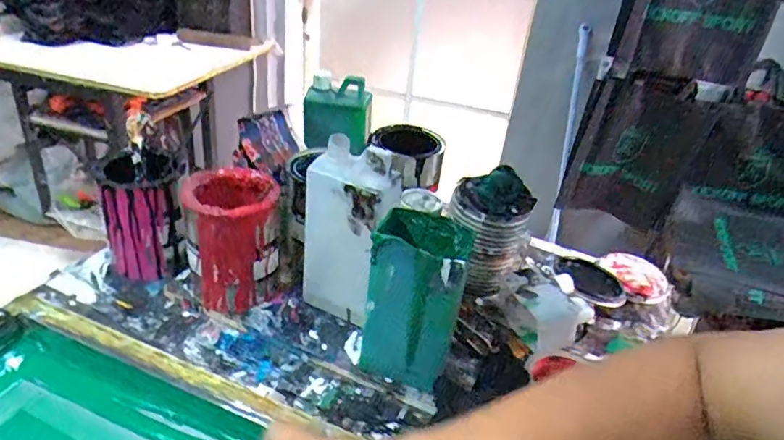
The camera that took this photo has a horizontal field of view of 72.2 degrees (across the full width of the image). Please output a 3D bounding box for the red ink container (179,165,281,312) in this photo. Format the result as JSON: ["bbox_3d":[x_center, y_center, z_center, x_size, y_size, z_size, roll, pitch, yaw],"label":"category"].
[{"bbox_3d":[-0.190,0.022,0.651,0.101,0.134,0.107,-3,34,-15],"label":"red ink container"}]

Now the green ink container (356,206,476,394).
[{"bbox_3d":[0.024,0.092,0.568,0.090,0.195,0.072,14,33,12],"label":"green ink container"}]

